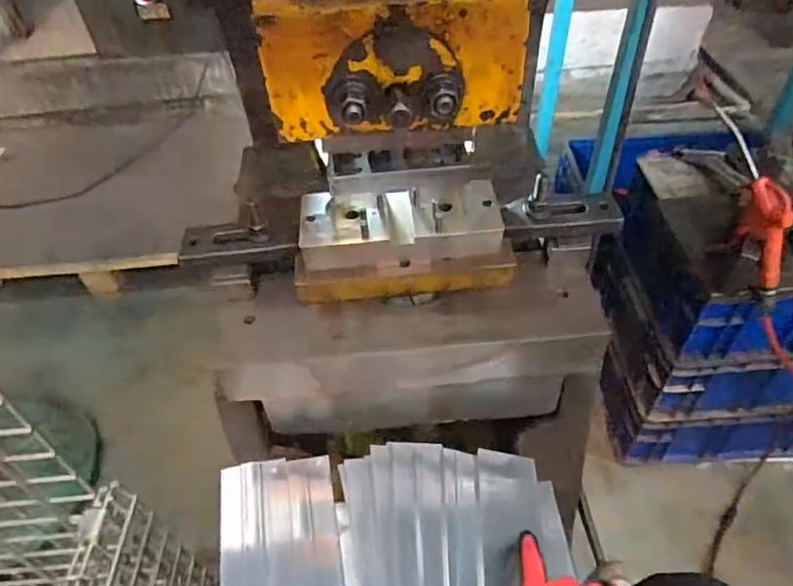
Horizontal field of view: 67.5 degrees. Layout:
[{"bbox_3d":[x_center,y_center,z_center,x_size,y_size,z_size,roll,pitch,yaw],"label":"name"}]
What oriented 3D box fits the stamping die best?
[{"bbox_3d":[0.006,-0.051,0.572,0.197,0.064,0.095,-5,46,0],"label":"stamping die"}]

